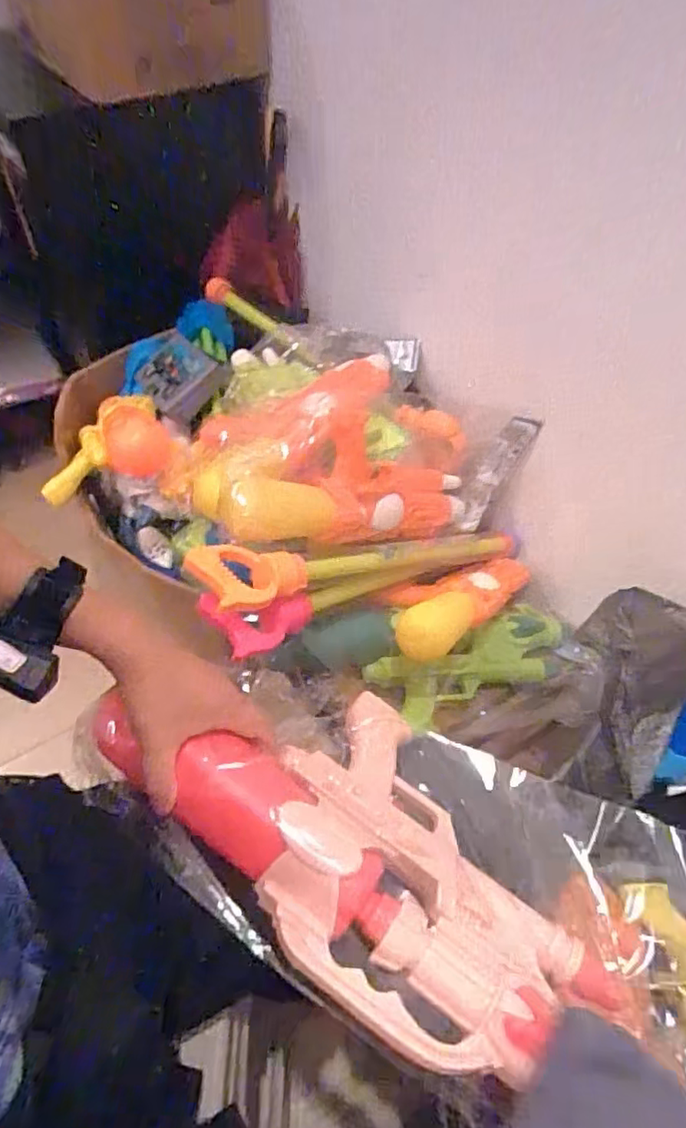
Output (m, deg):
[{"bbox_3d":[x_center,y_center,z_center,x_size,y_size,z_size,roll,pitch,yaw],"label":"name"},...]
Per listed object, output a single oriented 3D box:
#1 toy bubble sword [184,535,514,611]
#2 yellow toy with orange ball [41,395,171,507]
[{"bbox_3d":[0.054,-0.005,0.811,0.544,0.037,0.083,-5,48,-40],"label":"toy bubble sword"},{"bbox_3d":[-0.334,-0.150,0.868,0.237,0.085,0.082,-16,41,37],"label":"yellow toy with orange ball"}]

